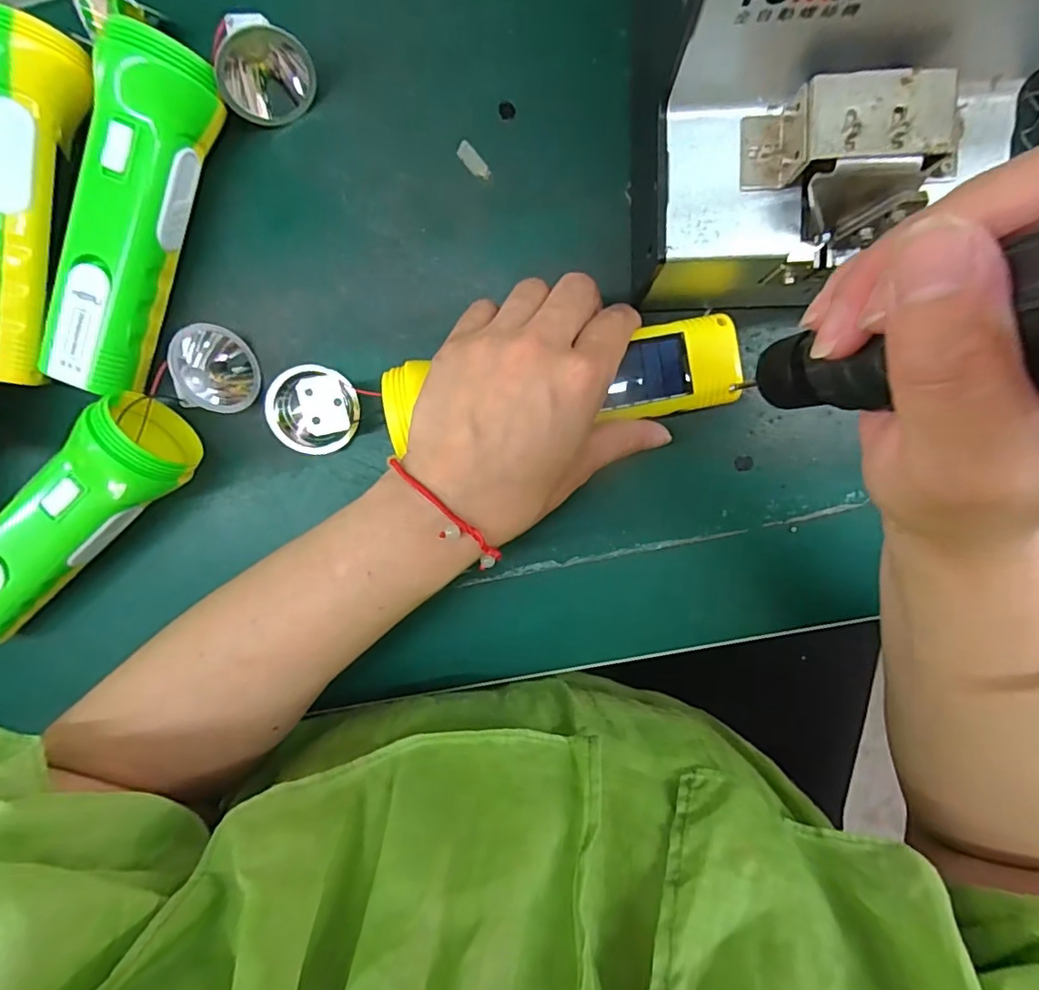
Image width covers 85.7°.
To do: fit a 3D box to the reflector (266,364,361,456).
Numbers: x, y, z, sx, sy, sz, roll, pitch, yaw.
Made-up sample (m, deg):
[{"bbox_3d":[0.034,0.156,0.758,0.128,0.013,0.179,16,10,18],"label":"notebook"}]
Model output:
[{"bbox_3d":[-0.104,-0.043,0.286,0.049,0.035,0.043,17,95,2],"label":"reflector"}]

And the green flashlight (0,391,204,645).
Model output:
[{"bbox_3d":[-0.244,0.019,0.292,0.168,0.046,0.048,-39,91,6],"label":"green flashlight"}]

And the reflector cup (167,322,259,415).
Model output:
[{"bbox_3d":[-0.160,-0.064,0.294,0.040,0.031,0.042,8,81,-34],"label":"reflector cup"}]

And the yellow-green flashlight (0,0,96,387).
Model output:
[{"bbox_3d":[-0.242,-0.140,0.281,0.043,0.046,0.171,7,95,3],"label":"yellow-green flashlight"}]

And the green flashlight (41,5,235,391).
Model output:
[{"bbox_3d":[-0.195,-0.133,0.279,0.051,0.045,0.168,25,96,2],"label":"green flashlight"}]

